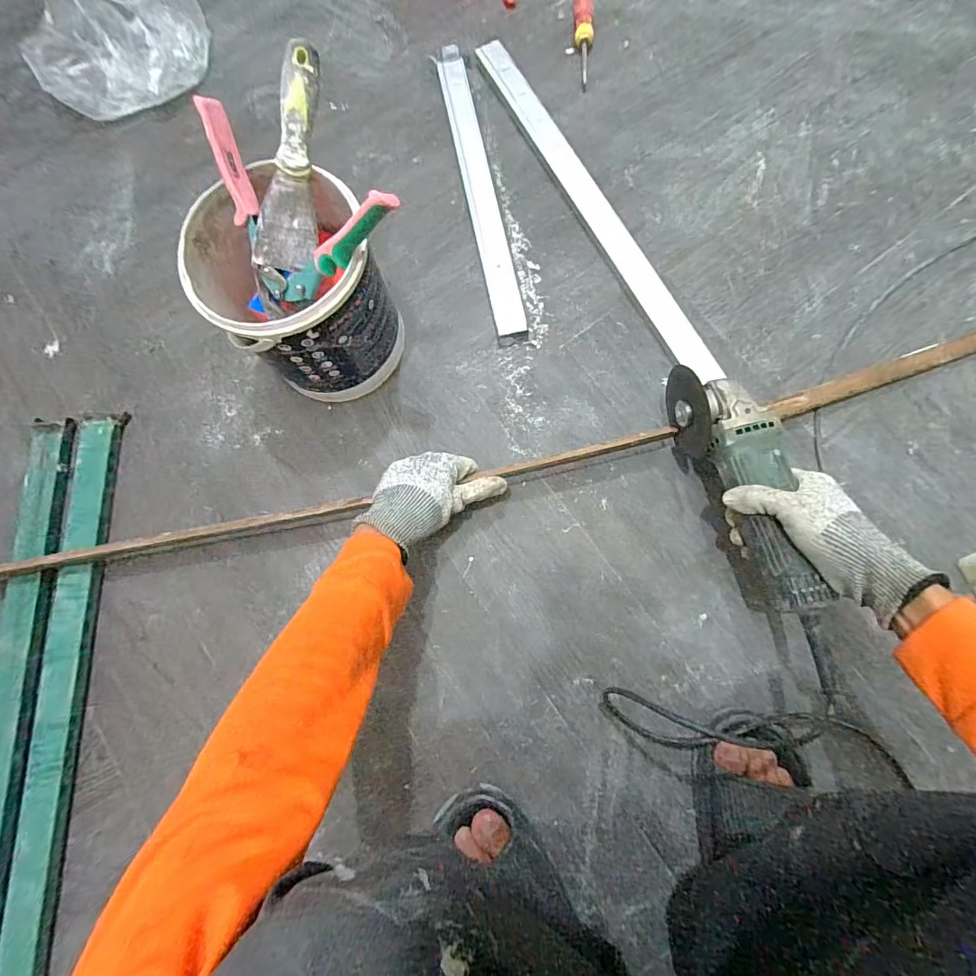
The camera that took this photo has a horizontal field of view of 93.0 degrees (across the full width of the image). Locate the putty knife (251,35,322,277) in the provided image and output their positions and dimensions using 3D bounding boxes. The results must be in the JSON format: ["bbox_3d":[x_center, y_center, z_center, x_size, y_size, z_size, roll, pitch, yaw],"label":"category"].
[{"bbox_3d":[-0.184,-0.307,0.437,0.048,0.024,0.186,14,107,4],"label":"putty knife"}]

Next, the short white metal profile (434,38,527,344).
[{"bbox_3d":[-0.010,-0.407,0.637,0.041,0.017,0.444,-12,81,0],"label":"short white metal profile"}]

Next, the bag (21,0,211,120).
[{"bbox_3d":[-0.541,-0.660,0.663,0.249,0.077,0.208,-43,82,-5],"label":"bag"}]

